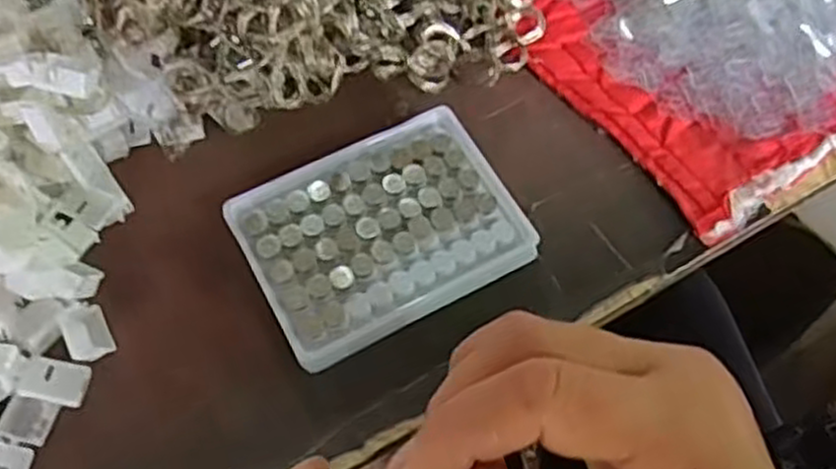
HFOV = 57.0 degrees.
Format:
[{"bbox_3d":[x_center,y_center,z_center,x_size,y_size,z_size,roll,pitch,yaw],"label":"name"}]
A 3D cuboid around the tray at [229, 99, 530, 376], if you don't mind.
[{"bbox_3d":[-0.018,-0.001,0.389,0.129,0.026,0.098,-26,67,-14],"label":"tray"}]

